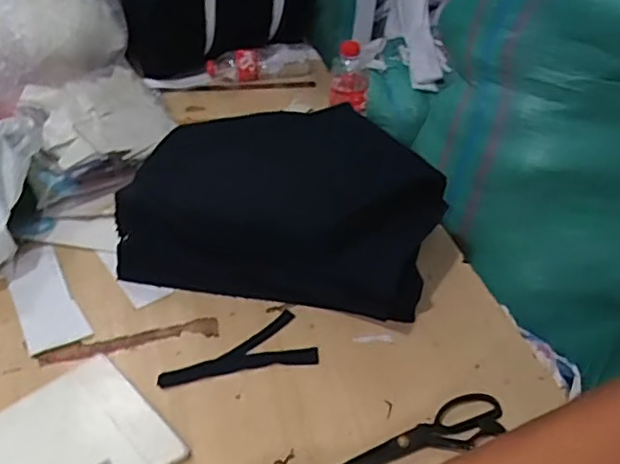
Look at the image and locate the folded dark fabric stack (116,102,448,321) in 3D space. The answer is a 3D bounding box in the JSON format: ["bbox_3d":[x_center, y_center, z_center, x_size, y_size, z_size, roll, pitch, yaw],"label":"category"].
[{"bbox_3d":[-0.033,-0.047,0.849,0.420,0.158,0.265,8,41,8],"label":"folded dark fabric stack"}]

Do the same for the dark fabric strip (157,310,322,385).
[{"bbox_3d":[-0.091,0.143,0.744,0.189,0.004,0.083,-7,41,-10],"label":"dark fabric strip"}]

